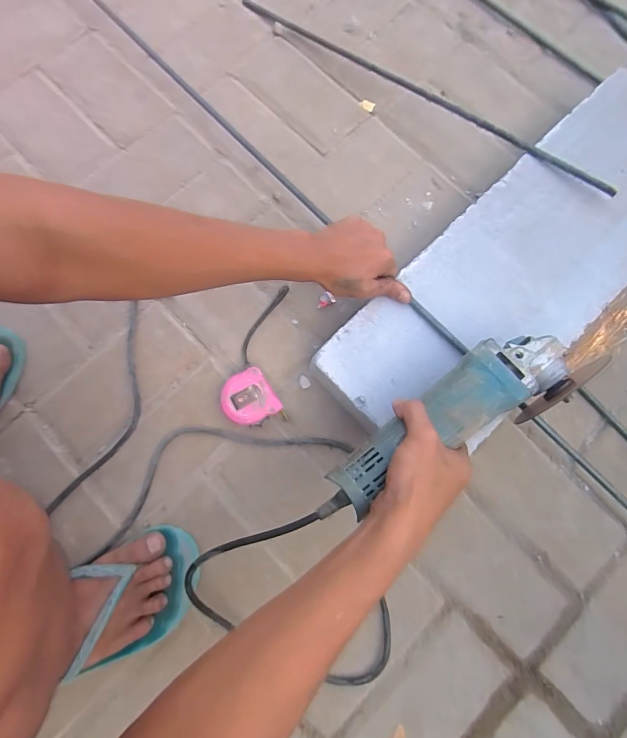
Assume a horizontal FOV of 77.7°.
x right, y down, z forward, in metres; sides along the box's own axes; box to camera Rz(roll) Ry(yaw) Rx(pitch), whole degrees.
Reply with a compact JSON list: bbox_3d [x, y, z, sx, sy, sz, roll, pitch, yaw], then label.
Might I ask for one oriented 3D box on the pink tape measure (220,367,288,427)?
[{"bbox_3d":[-0.076,0.042,0.478,0.064,0.032,0.075,-31,80,-6],"label":"pink tape measure"}]

